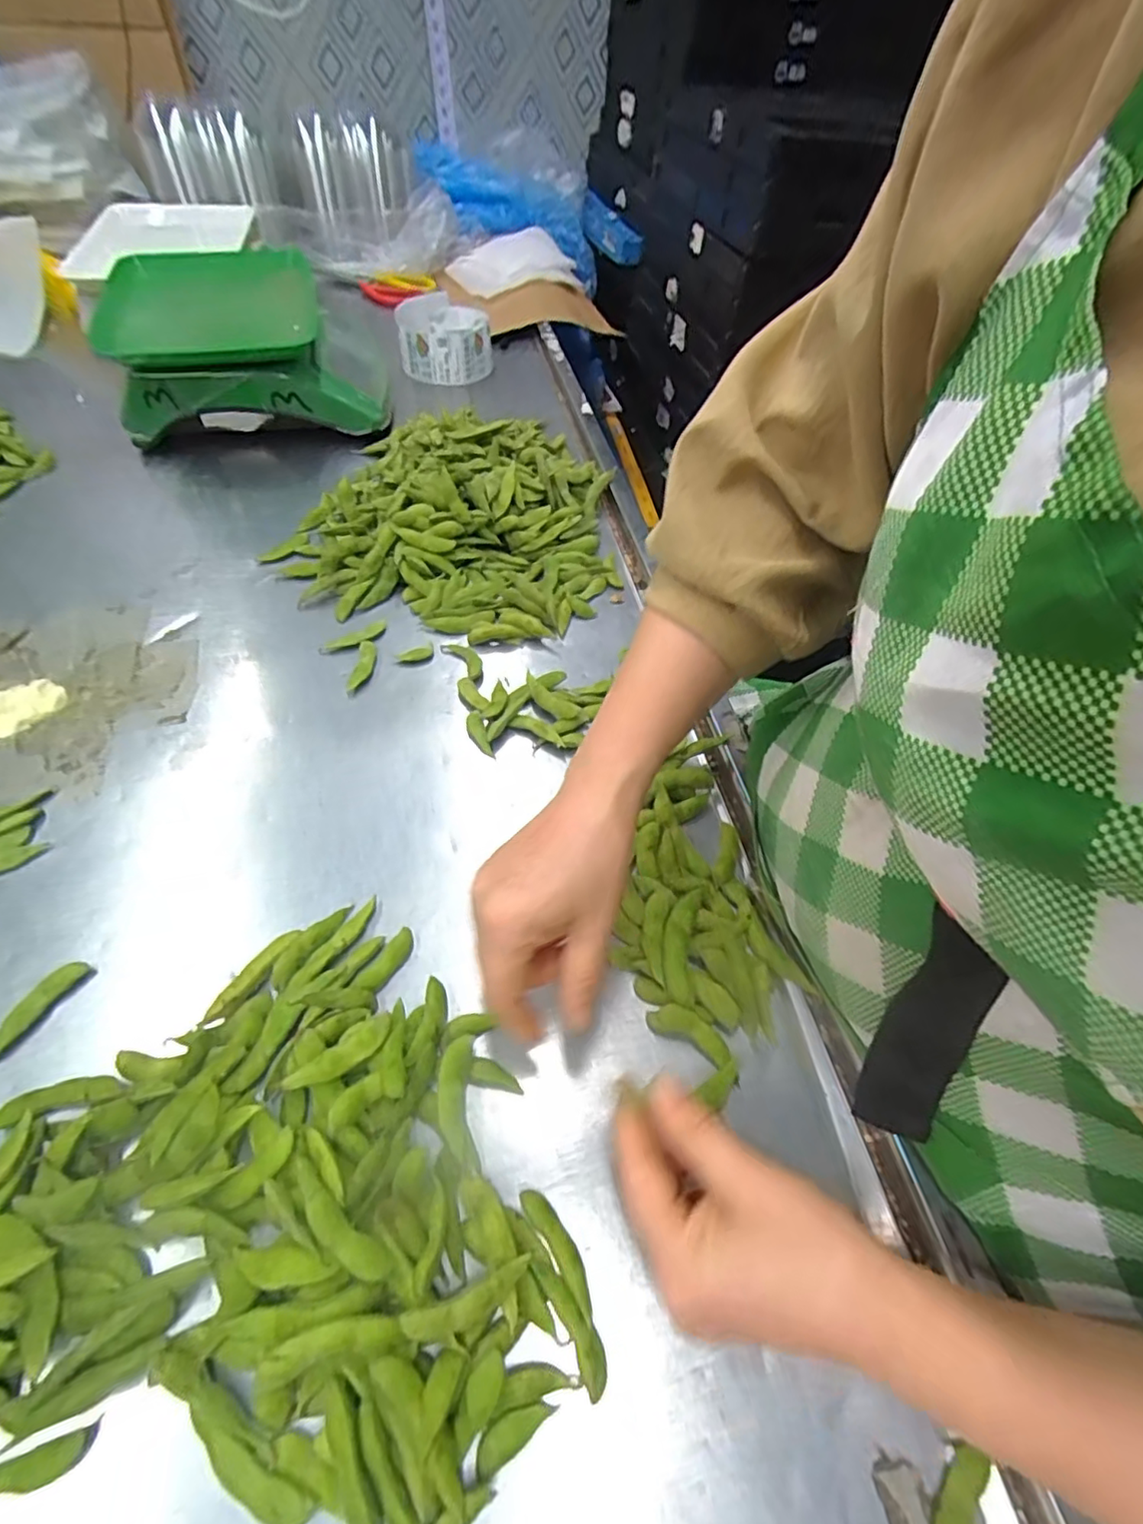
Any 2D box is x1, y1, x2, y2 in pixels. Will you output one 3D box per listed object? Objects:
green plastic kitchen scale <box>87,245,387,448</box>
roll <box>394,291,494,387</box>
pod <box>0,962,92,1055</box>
[{"bbox_3d":[-0.379,-0.497,0.740,0.272,0.129,0.271,-8,55,-10],"label":"green plastic kitchen scale"},{"bbox_3d":[-0.175,-0.593,0.854,0.122,0.074,0.130,-3,54,-7],"label":"roll"},{"bbox_3d":[-0.310,0.142,0.352,0.013,0.010,0.060,25,56,13],"label":"pod"}]

